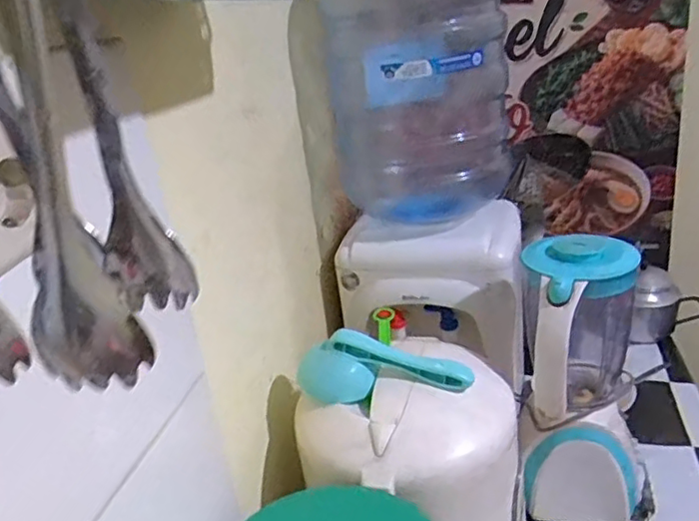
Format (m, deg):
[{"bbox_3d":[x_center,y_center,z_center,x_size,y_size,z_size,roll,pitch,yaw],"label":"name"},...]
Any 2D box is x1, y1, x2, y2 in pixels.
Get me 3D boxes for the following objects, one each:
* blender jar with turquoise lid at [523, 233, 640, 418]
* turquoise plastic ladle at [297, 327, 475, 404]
[{"bbox_3d":[0.284,0.088,0.761,0.125,0.213,0.118,-6,23,2],"label":"blender jar with turquoise lid"},{"bbox_3d":[0.038,0.121,0.702,0.198,0.062,0.044,-3,23,9],"label":"turquoise plastic ladle"}]

